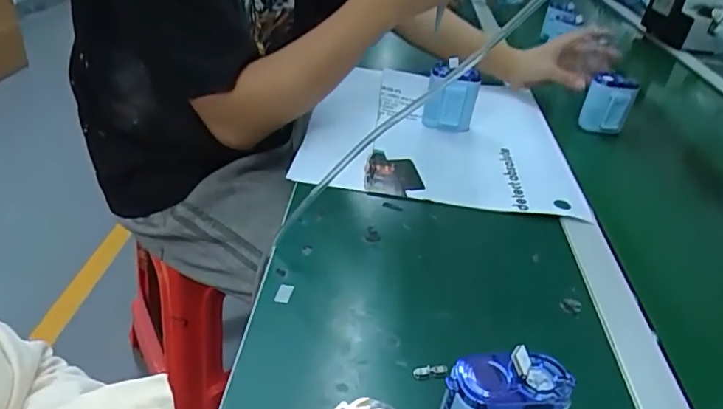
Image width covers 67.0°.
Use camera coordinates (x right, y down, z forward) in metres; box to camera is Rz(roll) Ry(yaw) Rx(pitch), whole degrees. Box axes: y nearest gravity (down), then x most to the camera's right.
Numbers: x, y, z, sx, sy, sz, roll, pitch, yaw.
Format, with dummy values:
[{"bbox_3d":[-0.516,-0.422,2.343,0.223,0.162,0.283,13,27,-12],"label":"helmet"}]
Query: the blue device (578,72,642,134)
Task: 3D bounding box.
[{"bbox_3d":[0.363,-0.148,0.804,0.065,0.082,0.035,18,35,16],"label":"blue device"}]

